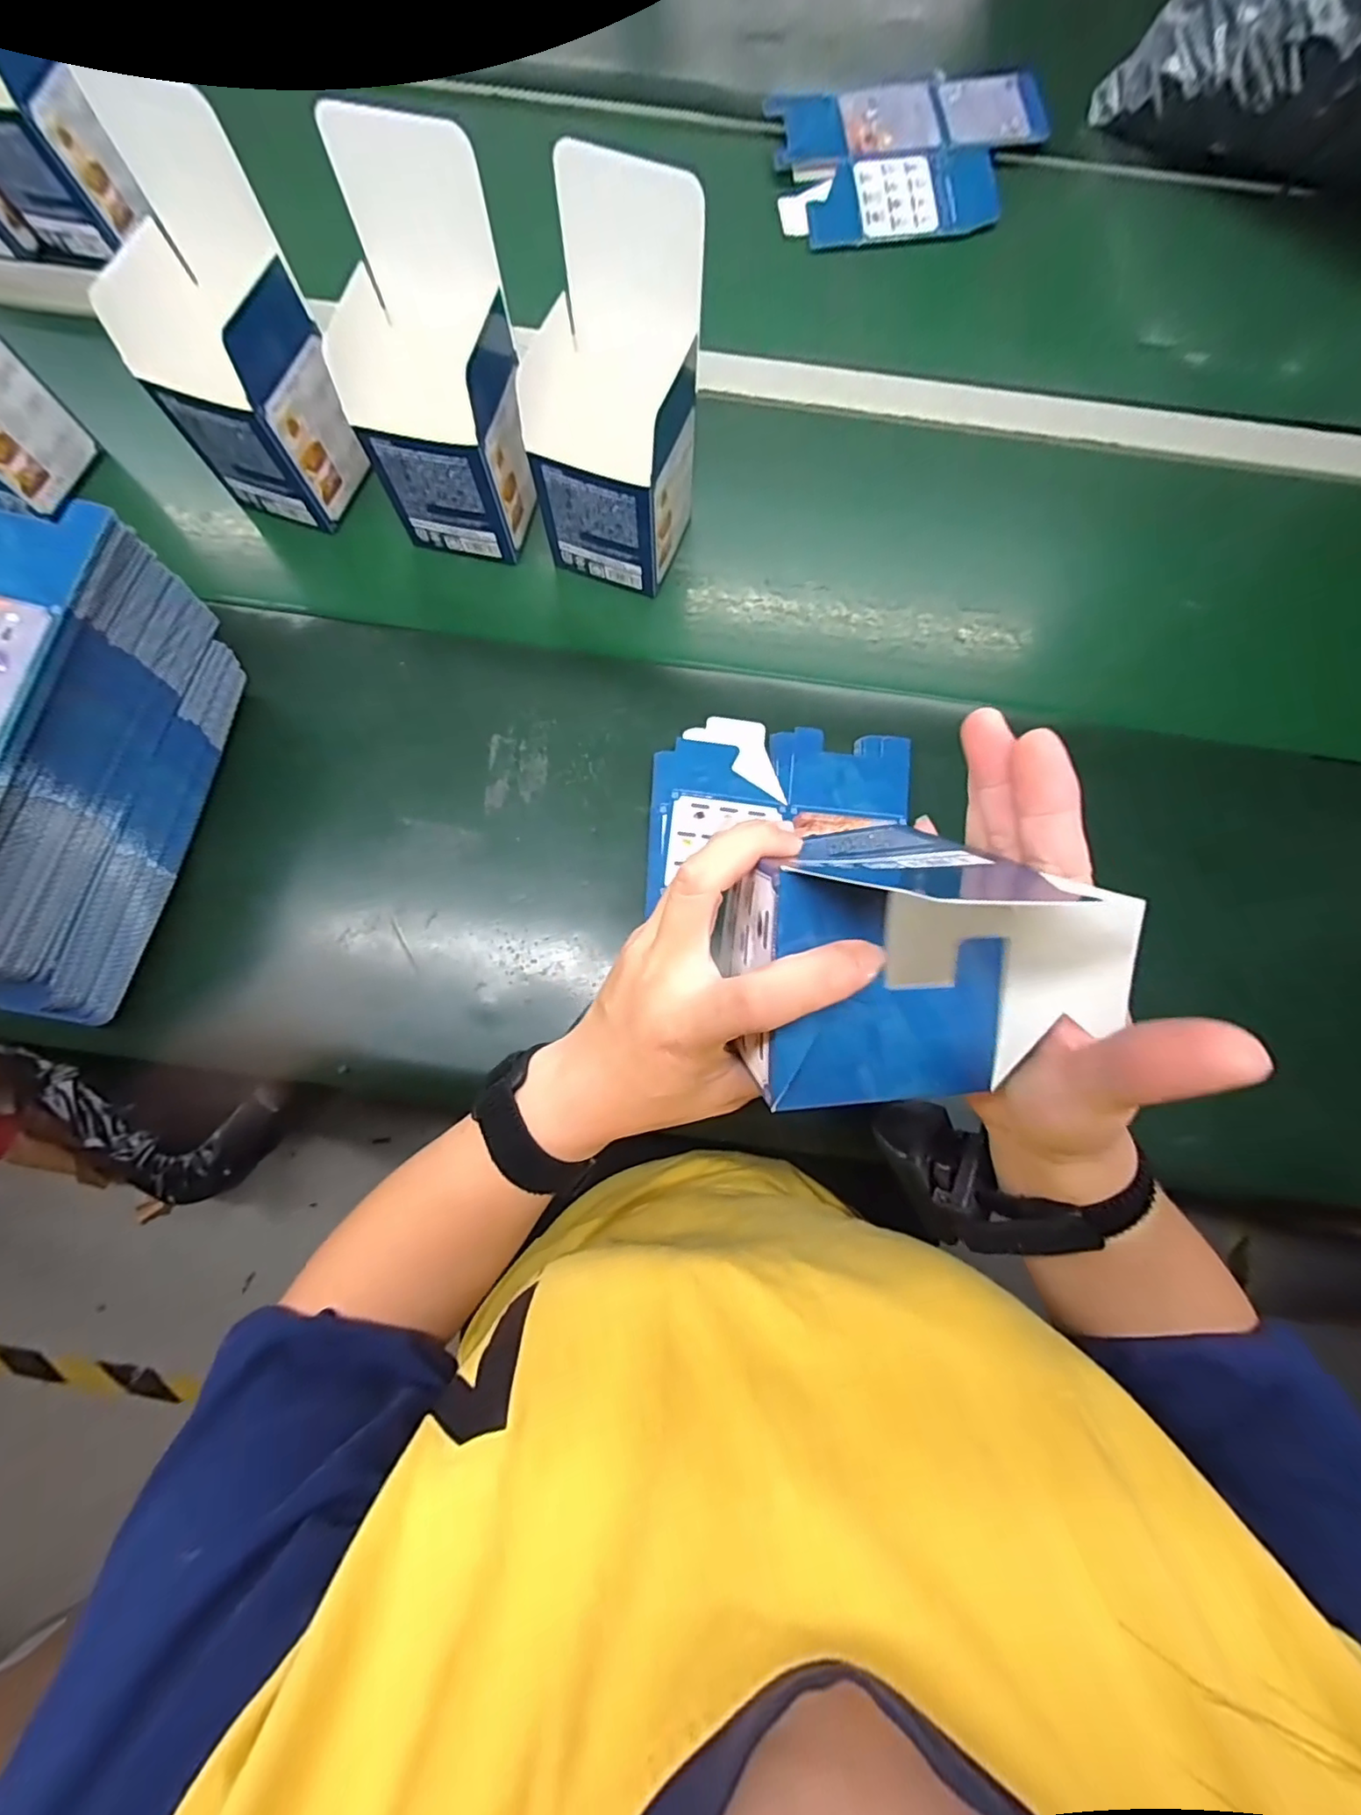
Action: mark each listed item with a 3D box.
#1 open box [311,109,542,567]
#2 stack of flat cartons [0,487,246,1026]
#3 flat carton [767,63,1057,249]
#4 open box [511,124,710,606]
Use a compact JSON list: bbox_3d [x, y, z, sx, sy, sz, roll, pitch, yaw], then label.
[{"bbox_3d":[-0.147,-0.324,0.368,0.097,0.171,0.092,11,79,2],"label":"open box"},{"bbox_3d":[-0.388,-0.080,0.341,0.145,0.138,0.257,11,79,2],"label":"stack of flat cartons"},{"bbox_3d":[0.201,-0.654,0.520,0.233,0.012,0.163,-7,84,1],"label":"flat carton"},{"bbox_3d":[-0.042,-0.301,0.366,0.098,0.180,0.087,17,79,3],"label":"open box"}]

